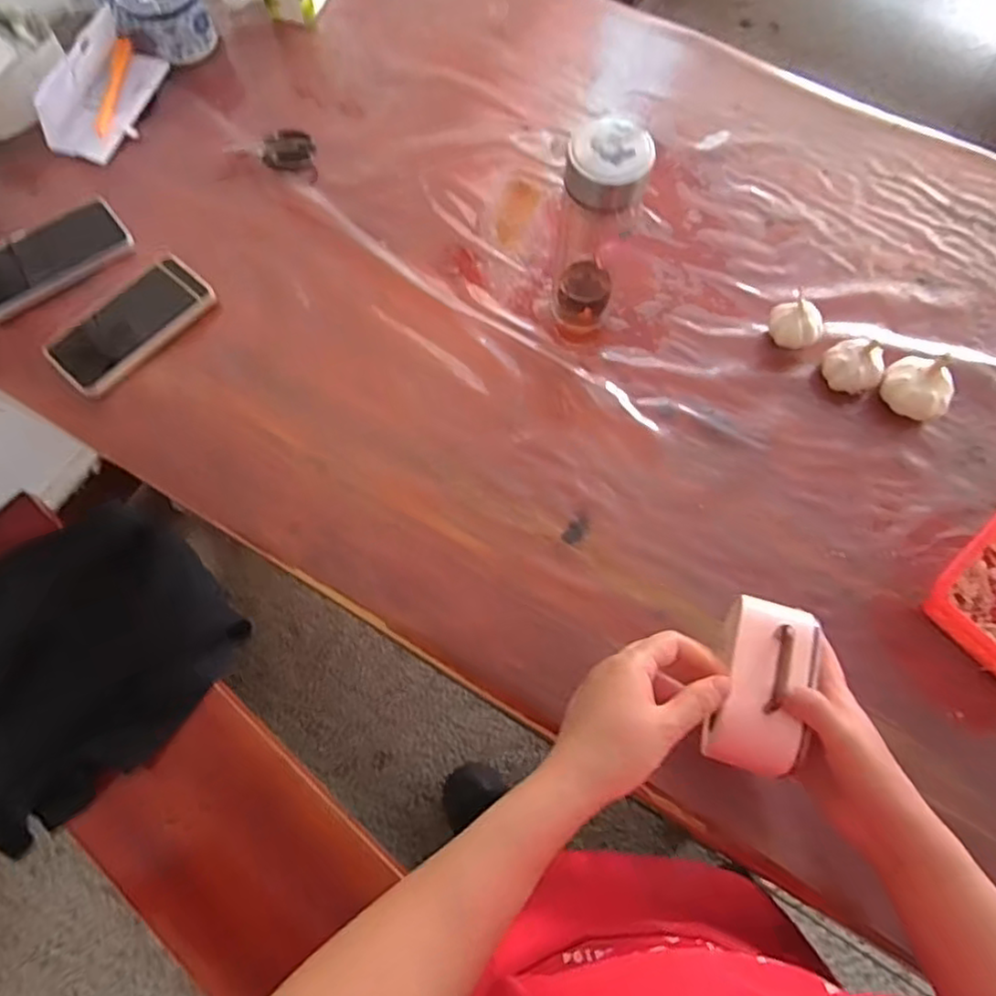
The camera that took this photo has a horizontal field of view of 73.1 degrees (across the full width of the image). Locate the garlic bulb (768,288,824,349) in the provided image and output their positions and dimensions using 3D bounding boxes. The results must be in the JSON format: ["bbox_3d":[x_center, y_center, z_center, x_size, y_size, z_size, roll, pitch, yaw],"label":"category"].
[{"bbox_3d":[0.288,-0.167,0.650,0.047,0.040,0.044,0,70,0],"label":"garlic bulb"}]

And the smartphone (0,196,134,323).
[{"bbox_3d":[-0.462,-0.248,0.684,0.162,0.015,0.084,-38,80,-15],"label":"smartphone"}]

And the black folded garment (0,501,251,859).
[{"bbox_3d":[-0.517,0.206,0.827,0.348,0.097,0.302,-29,73,-10],"label":"black folded garment"}]

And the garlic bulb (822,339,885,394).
[{"bbox_3d":[0.337,-0.125,0.639,0.049,0.035,0.052,-5,70,-2],"label":"garlic bulb"}]

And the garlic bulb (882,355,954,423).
[{"bbox_3d":[0.394,-0.104,0.629,0.050,0.040,0.060,-31,73,-11],"label":"garlic bulb"}]

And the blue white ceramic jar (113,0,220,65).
[{"bbox_3d":[-0.379,-0.552,0.761,0.086,0.093,0.088,0,70,0],"label":"blue white ceramic jar"}]

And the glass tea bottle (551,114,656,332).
[{"bbox_3d":[0.086,-0.235,0.594,0.066,0.197,0.072,6,70,2],"label":"glass tea bottle"}]

